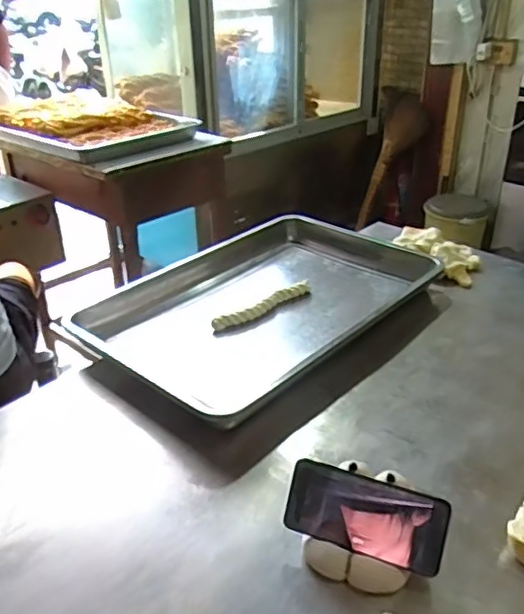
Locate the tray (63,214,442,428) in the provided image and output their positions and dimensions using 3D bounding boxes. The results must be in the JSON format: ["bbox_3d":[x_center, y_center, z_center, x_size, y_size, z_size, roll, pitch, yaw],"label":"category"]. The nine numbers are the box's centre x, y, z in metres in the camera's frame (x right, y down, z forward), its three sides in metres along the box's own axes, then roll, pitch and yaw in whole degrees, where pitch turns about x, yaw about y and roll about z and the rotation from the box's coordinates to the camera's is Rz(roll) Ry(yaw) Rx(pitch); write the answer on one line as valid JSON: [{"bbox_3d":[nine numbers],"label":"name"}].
[{"bbox_3d":[0.015,-0.020,1.092,0.451,0.050,0.623,21,37,38],"label":"tray"}]

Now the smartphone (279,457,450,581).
[{"bbox_3d":[0.106,0.217,0.613,0.163,0.077,0.010,11,-4,22],"label":"smartphone"}]

